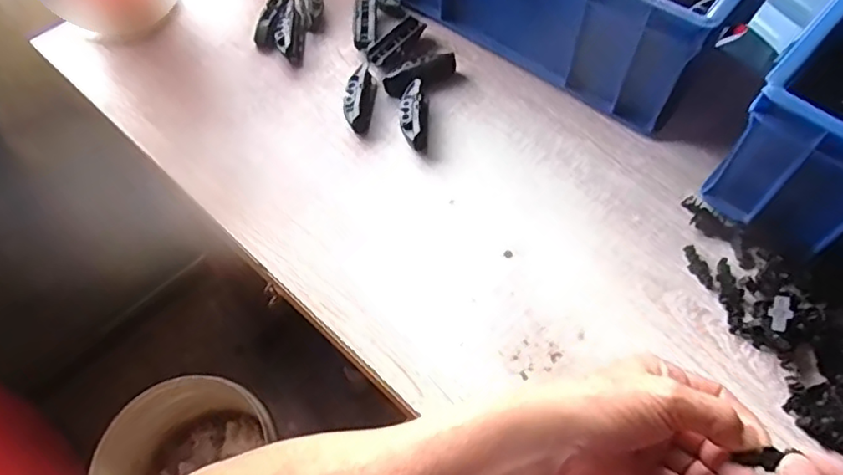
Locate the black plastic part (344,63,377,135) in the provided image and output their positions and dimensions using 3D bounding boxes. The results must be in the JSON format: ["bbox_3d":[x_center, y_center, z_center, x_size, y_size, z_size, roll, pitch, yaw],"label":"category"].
[{"bbox_3d":[-0.054,-0.125,0.525,0.025,0.015,0.068,2,60,2],"label":"black plastic part"}]

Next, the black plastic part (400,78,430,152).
[{"bbox_3d":[-0.006,-0.107,0.512,0.025,0.018,0.065,1,60,1],"label":"black plastic part"}]

